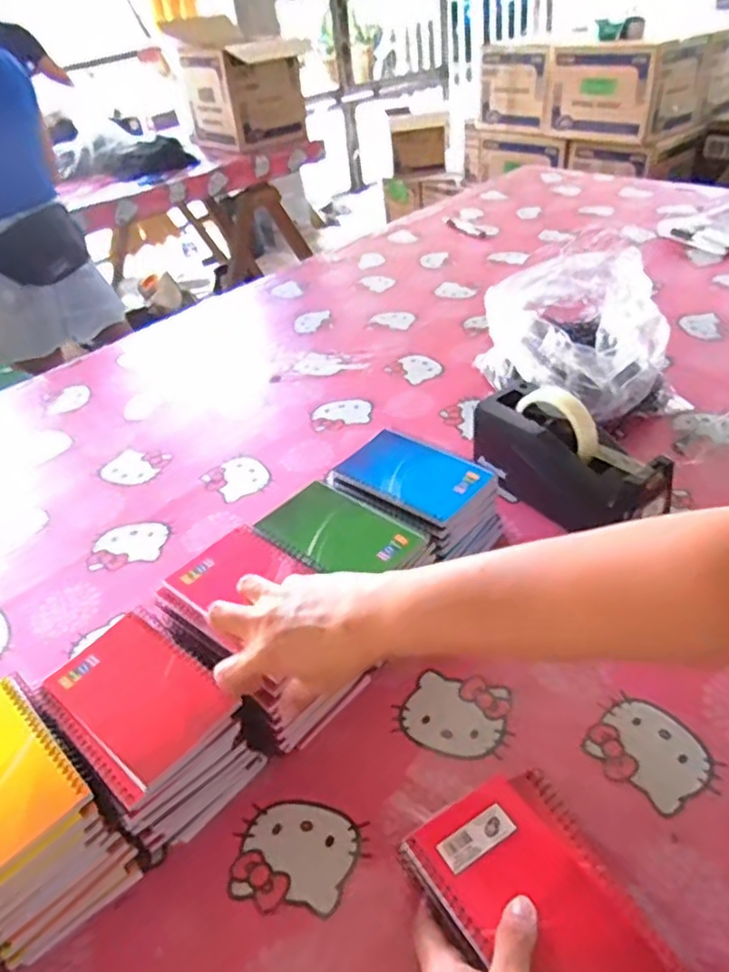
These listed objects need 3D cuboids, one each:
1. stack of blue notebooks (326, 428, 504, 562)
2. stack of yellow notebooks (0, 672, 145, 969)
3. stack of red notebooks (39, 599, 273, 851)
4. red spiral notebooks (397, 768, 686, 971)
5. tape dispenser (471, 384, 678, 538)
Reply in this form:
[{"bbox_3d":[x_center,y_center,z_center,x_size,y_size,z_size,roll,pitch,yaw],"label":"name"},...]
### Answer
[{"bbox_3d":[0.052,0.025,0.651,0.145,0.099,0.102,19,46,29],"label":"stack of blue notebooks"},{"bbox_3d":[-0.239,0.224,0.452,0.098,0.091,0.145,-33,47,-29],"label":"stack of yellow notebooks"},{"bbox_3d":[-0.156,0.178,0.495,0.103,0.089,0.134,-34,47,-30],"label":"stack of red notebooks"},{"bbox_3d":[0.105,0.241,0.387,0.108,0.023,0.138,-29,45,-26],"label":"red spiral notebooks"},{"bbox_3d":[0.202,-0.025,0.665,0.082,0.123,0.198,-25,43,-21],"label":"tape dispenser"}]

